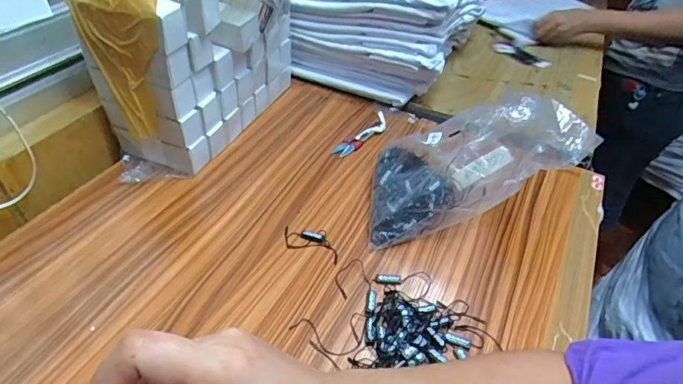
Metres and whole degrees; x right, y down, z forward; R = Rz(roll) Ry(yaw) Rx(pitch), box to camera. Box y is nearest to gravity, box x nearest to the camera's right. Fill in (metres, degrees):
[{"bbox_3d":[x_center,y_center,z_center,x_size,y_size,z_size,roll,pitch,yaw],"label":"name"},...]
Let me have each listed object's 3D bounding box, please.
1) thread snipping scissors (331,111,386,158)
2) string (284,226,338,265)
[{"bbox_3d":[0.036,-0.089,0.673,0.030,0.010,0.129,30,48,25],"label":"thread snipping scissors"},{"bbox_3d":[-0.035,0.057,0.513,0.072,0.007,0.037,14,43,10],"label":"string"}]

